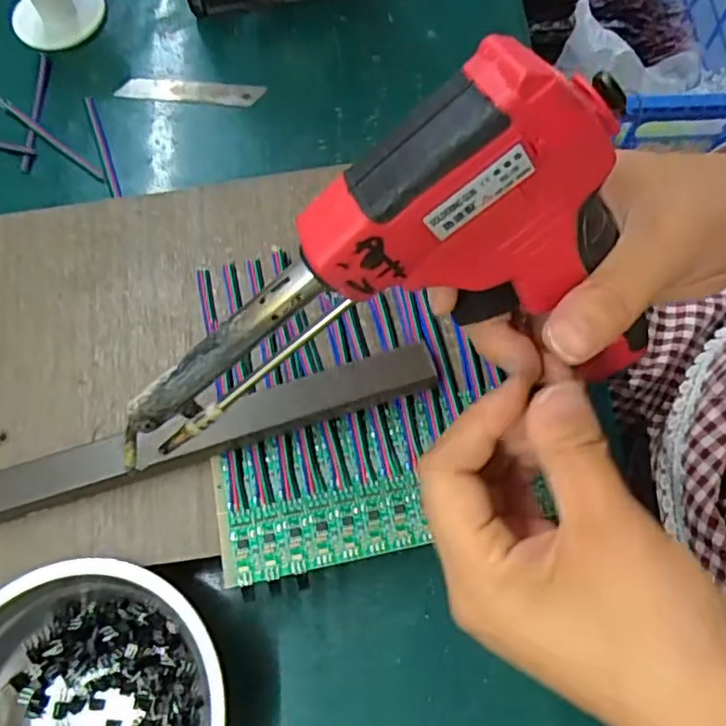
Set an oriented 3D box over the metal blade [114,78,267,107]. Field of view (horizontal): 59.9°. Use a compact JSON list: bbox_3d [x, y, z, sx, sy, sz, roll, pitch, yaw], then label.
[{"bbox_3d":[-0.118,-0.183,0.426,0.098,0.004,0.019,4,68,5],"label":"metal blade"}]

